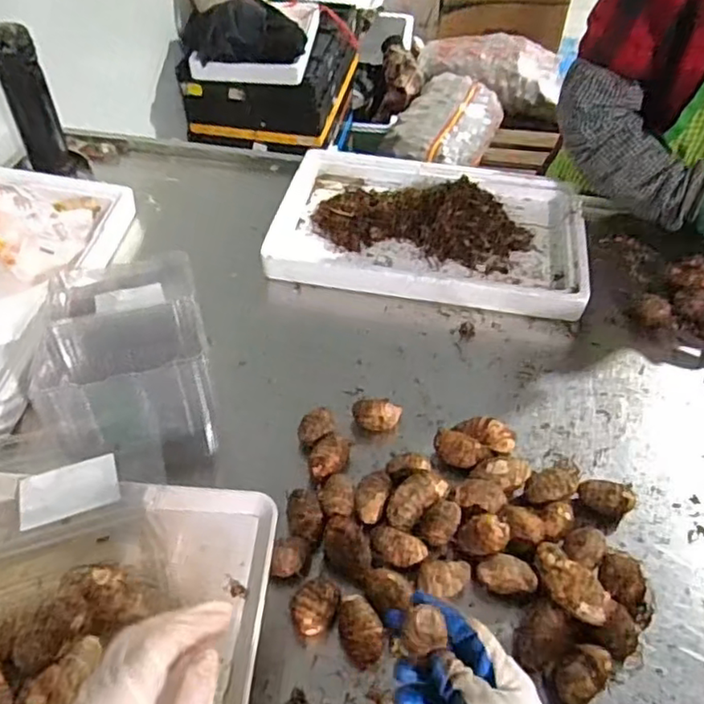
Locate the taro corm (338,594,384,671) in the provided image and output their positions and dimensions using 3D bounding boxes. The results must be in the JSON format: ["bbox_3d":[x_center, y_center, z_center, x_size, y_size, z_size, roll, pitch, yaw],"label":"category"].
[{"bbox_3d":[0.007,0.256,0.584,0.035,0.035,0.059,-15,51,-15],"label":"taro corm"}]

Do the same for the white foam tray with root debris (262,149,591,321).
[{"bbox_3d":[0.121,-0.202,0.974,0.454,0.081,0.312,9,48,5],"label":"white foam tray with root debris"}]

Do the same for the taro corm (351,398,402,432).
[{"bbox_3d":[0.029,0.079,0.753,0.057,0.039,0.035,4,48,1],"label":"taro corm"}]

